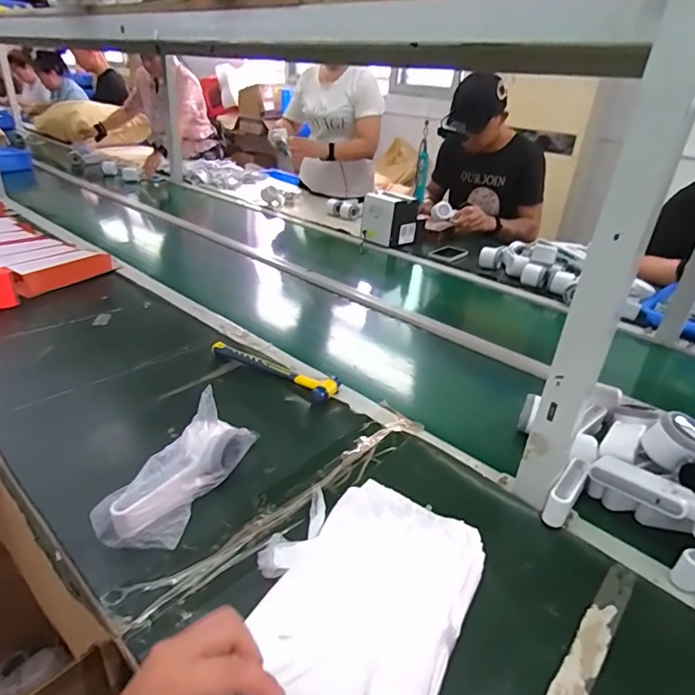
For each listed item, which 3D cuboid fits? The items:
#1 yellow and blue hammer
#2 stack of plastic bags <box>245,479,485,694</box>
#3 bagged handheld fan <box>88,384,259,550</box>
[{"bbox_3d":[-0.124,0.033,0.811,0.240,0.022,0.052,20,32,25],"label":"yellow and blue hammer"},{"bbox_3d":[0.010,0.225,0.442,0.187,0.063,0.235,18,34,24],"label":"stack of plastic bags"},{"bbox_3d":[-0.183,0.141,0.552,0.069,0.088,0.210,19,32,23],"label":"bagged handheld fan"}]

